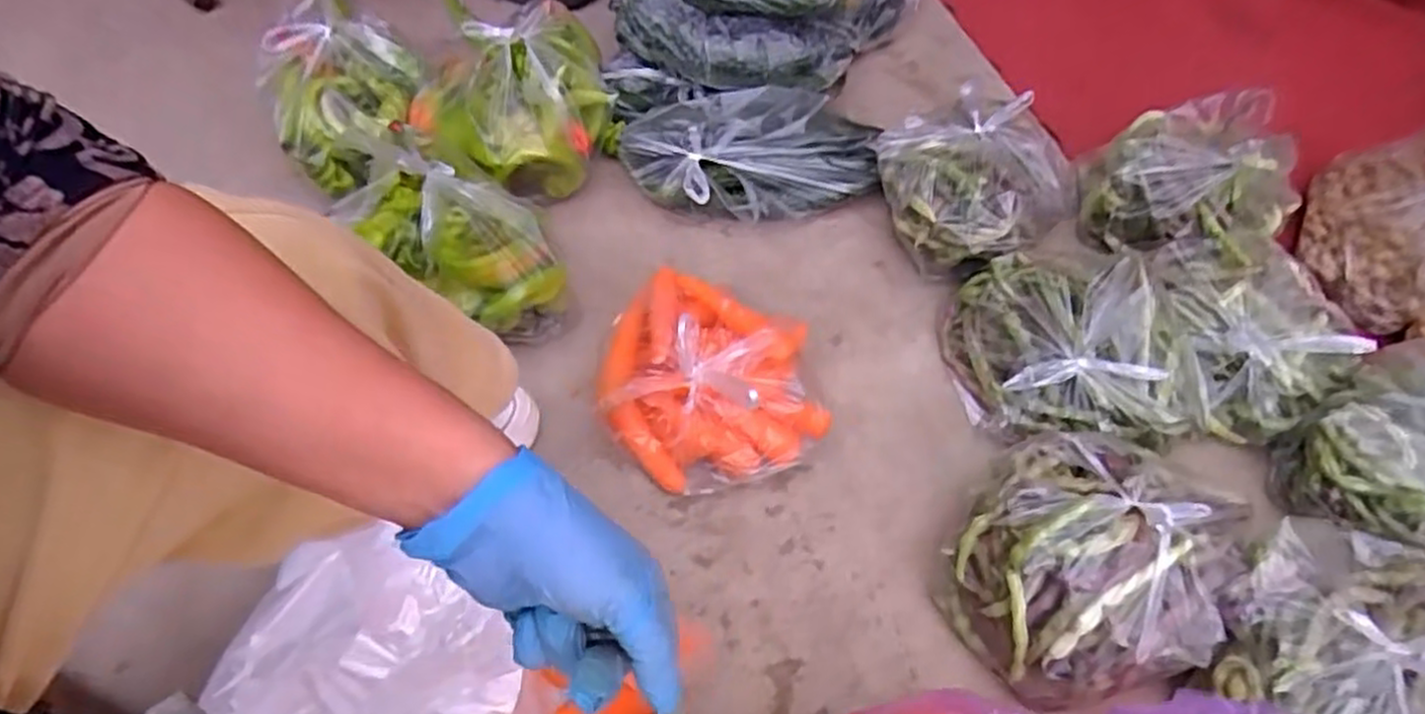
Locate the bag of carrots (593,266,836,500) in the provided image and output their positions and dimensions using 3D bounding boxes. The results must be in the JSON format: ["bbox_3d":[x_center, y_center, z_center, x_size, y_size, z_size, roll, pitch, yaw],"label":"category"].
[{"bbox_3d":[-0.009,0.009,0.854,0.232,0.161,0.260,-8,61,-8],"label":"bag of carrots"}]

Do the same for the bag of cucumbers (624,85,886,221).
[{"bbox_3d":[0.053,-0.282,1.051,0.347,0.096,0.199,7,57,0],"label":"bag of cucumbers"}]

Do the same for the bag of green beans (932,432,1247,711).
[{"bbox_3d":[0.379,0.194,0.741,0.281,0.135,0.224,-12,62,-10],"label":"bag of green beans"}]

